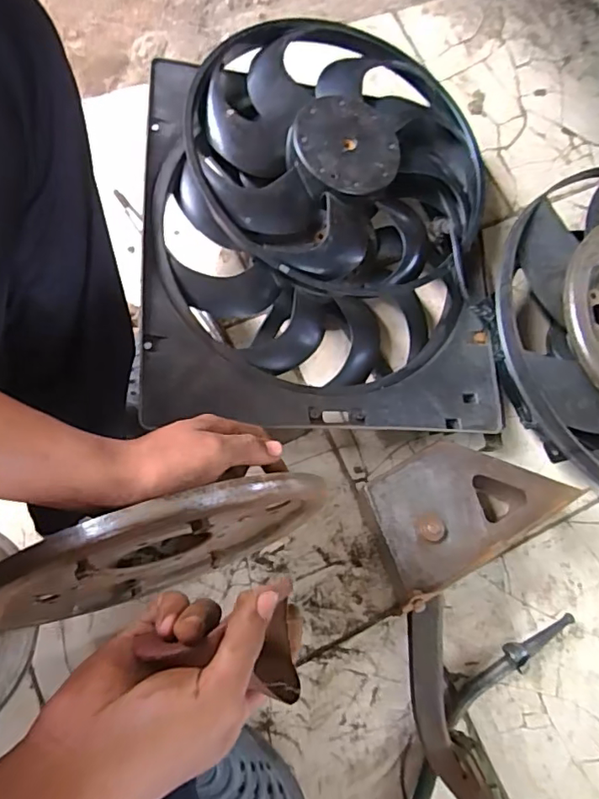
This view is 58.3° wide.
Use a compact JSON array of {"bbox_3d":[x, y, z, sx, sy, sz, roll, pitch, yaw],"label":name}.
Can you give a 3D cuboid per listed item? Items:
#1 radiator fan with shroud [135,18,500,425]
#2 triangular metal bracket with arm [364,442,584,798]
[{"bbox_3d":[0.027,-0.211,0.686,0.422,0.138,0.514,-1,74,-7],"label":"radiator fan with shroud"},{"bbox_3d":[0.160,0.224,0.562,0.219,0.082,0.363,15,73,-2],"label":"triangular metal bracket with arm"}]

